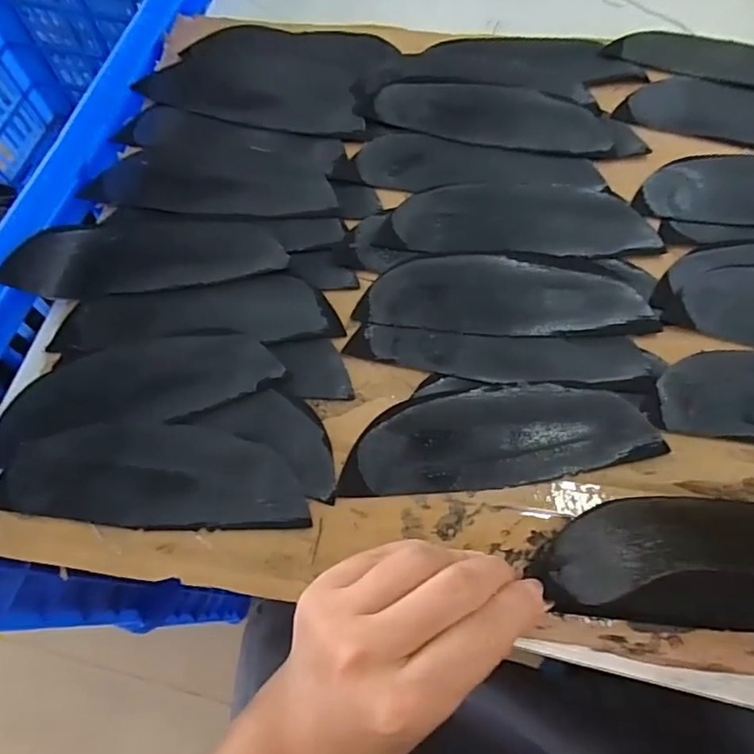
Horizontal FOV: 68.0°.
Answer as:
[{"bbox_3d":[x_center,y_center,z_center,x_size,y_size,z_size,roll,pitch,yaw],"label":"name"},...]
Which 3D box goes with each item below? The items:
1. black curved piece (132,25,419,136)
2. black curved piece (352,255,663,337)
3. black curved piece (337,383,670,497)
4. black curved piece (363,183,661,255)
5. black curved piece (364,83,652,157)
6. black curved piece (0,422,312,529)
[{"bbox_3d":[-0.064,-0.191,0.351,0.152,0.004,0.084,14,71,7],"label":"black curved piece"},{"bbox_3d":[0.066,-0.043,0.288,0.145,0.006,0.044,3,70,3],"label":"black curved piece"},{"bbox_3d":[0.058,0.027,0.264,0.145,0.004,0.047,-6,70,0],"label":"black curved piece"},{"bbox_3d":[0.075,-0.087,0.305,0.144,0.004,0.048,1,70,2],"label":"black curved piece"},{"bbox_3d":[0.075,-0.155,0.332,0.157,0.004,0.047,14,71,7],"label":"black curved piece"},{"bbox_3d":[-0.105,0.046,0.262,0.144,0.005,0.047,1,70,2],"label":"black curved piece"}]

